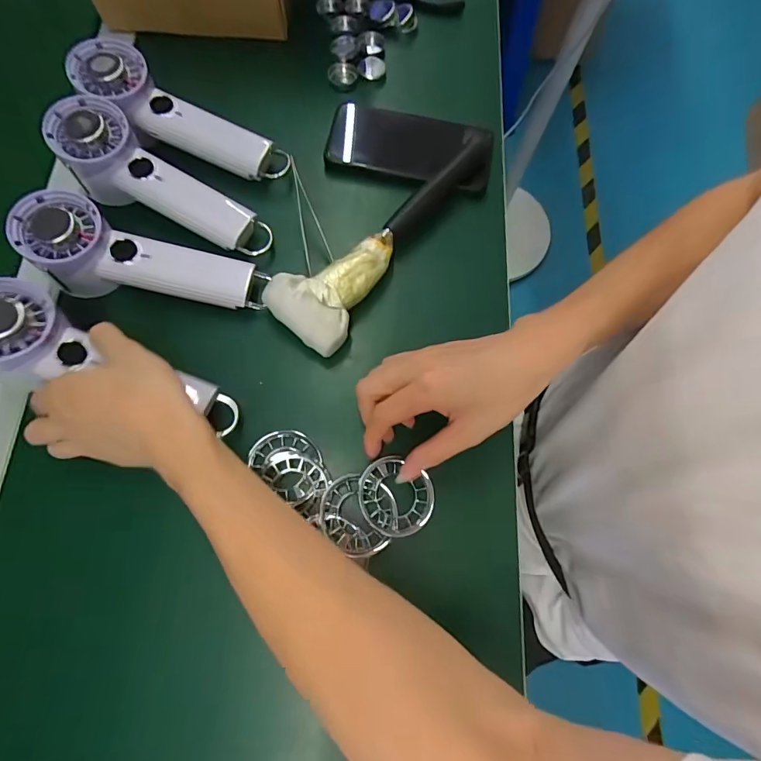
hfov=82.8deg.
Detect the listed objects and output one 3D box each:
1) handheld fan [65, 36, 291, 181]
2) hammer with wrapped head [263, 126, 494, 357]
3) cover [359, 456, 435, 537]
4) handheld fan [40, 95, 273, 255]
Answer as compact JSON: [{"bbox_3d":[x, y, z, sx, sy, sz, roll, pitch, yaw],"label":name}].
[{"bbox_3d":[-0.177,-0.237,0.388,0.190,0.034,0.050,26,74,-14],"label":"handheld fan"},{"bbox_3d":[0.010,-0.134,0.383,0.081,0.055,0.254,36,76,10],"label":"hammer with wrapped head"},{"bbox_3d":[0.013,0.086,0.327,0.052,0.014,0.056,-29,76,-9],"label":"cover"},{"bbox_3d":[-0.185,-0.166,0.377,0.195,0.057,0.065,29,74,-8],"label":"handheld fan"}]

